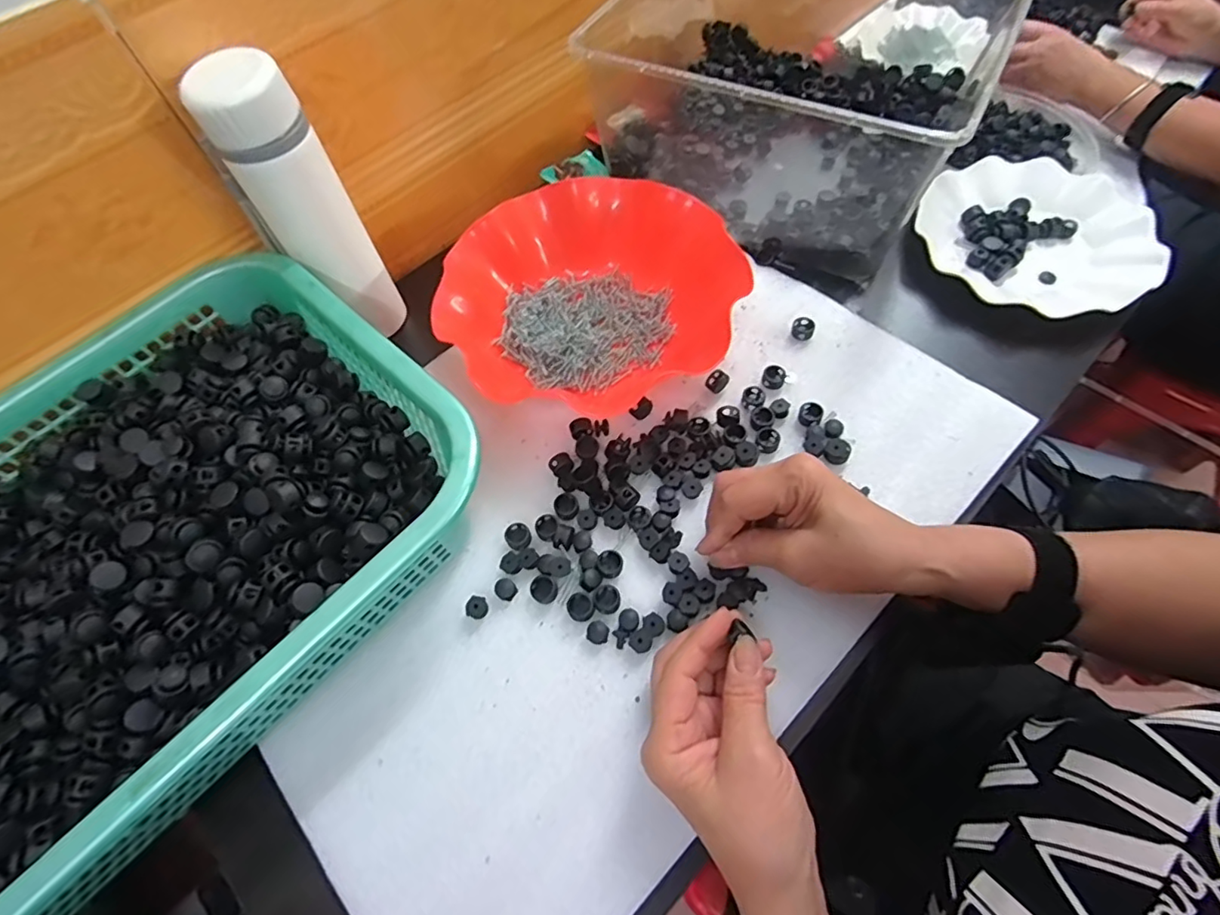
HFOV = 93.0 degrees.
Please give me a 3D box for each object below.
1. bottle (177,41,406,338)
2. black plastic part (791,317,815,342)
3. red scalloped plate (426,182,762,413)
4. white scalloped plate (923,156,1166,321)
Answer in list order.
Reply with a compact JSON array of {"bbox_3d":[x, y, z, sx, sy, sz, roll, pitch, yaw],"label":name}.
[{"bbox_3d":[-0.215,-0.175,0.425,0.061,0.204,0.061,-28,66,-11],"label":"bottle"},{"bbox_3d":[0.155,-0.103,0.464,0.018,0.010,0.018,-1,64,2],"label":"black plastic part"},{"bbox_3d":[-0.019,-0.136,0.462,0.221,0.052,0.183,-20,65,-8],"label":"red scalloped plate"},{"bbox_3d":[0.371,-0.198,0.506,0.181,0.039,0.181,-1,64,2],"label":"white scalloped plate"}]

